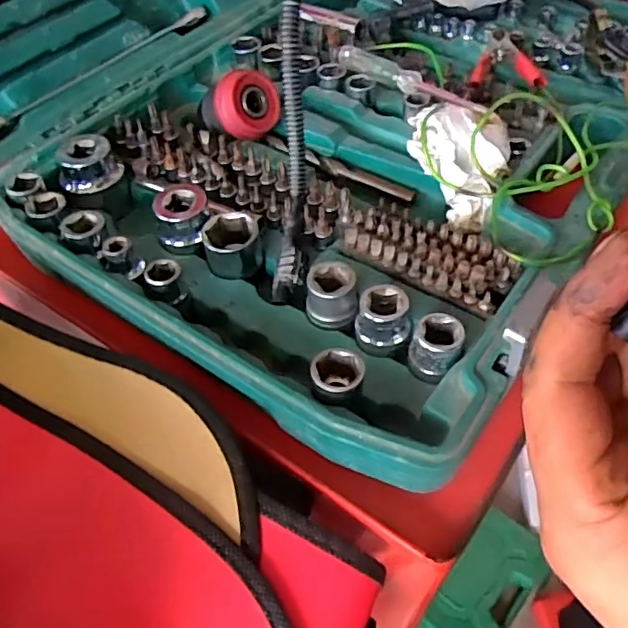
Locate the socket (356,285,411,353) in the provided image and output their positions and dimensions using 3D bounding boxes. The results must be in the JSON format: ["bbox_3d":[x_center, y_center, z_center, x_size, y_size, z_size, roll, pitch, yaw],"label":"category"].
[{"bbox_3d":[0.034,0.003,0.285,0.026,0.026,0.024,-1,51,1],"label":"socket"}]

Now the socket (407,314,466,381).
[{"bbox_3d":[0.058,0.016,0.276,0.022,0.023,0.024,13,53,11],"label":"socket"}]

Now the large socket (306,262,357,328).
[{"bbox_3d":[0.009,-0.010,0.300,0.024,0.025,0.024,-3,51,-1],"label":"large socket"}]

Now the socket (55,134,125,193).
[{"bbox_3d":[-0.144,-0.096,0.371,0.037,0.022,0.037,-21,54,-15],"label":"socket"}]

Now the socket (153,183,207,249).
[{"bbox_3d":[-0.077,-0.057,0.337,0.029,0.023,0.029,-11,52,-7],"label":"socket"}]

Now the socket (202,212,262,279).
[{"bbox_3d":[-0.047,-0.040,0.332,0.030,0.027,0.035,-5,51,-2],"label":"socket"}]

